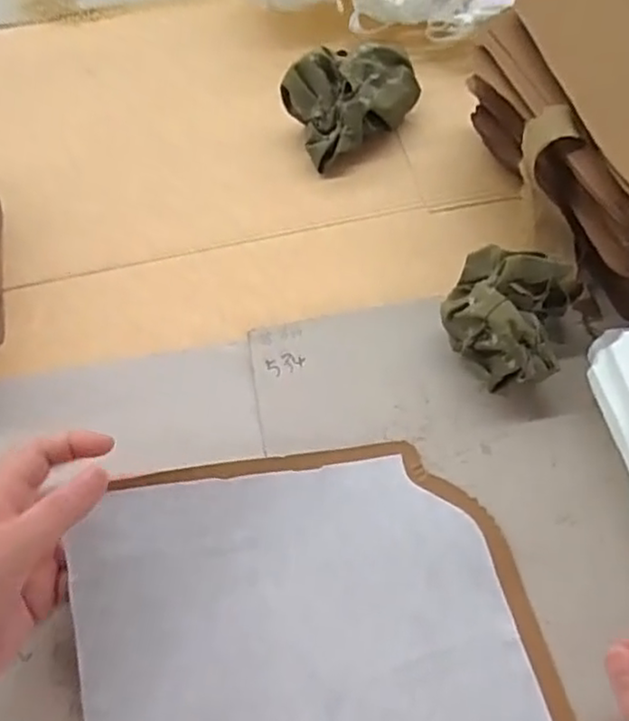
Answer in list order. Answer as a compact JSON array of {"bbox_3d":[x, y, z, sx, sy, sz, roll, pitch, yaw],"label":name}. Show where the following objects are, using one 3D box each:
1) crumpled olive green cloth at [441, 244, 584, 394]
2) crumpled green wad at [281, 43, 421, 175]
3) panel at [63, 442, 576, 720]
[{"bbox_3d":[0.122,-0.028,0.425,0.075,0.059,0.089,16,60,15],"label":"crumpled olive green cloth"},{"bbox_3d":[0.036,-0.211,0.547,0.105,0.059,0.068,-19,57,-7],"label":"crumpled green wad"},{"bbox_3d":[-0.002,0.147,0.340,0.232,0.031,0.215,-13,57,-3],"label":"panel"}]

